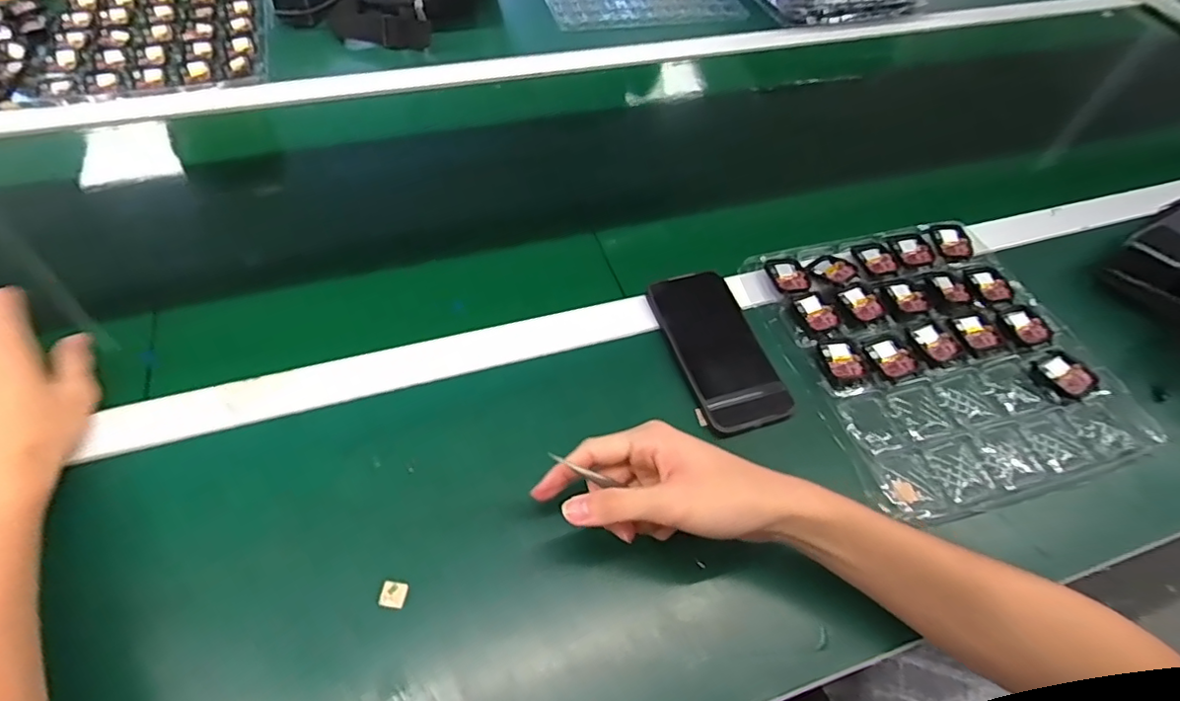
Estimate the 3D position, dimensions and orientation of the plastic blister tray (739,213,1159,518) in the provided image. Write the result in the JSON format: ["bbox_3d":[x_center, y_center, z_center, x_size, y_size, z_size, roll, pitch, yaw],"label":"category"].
[{"bbox_3d":[0.312,-0.004,0.538,0.254,0.026,0.272,-11,55,-13],"label":"plastic blister tray"}]

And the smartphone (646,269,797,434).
[{"bbox_3d":[0.115,-0.004,0.526,0.081,0.013,0.156,-14,62,-14],"label":"smartphone"}]

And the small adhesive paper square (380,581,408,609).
[{"bbox_3d":[-0.133,0.164,0.400,0.016,0.004,0.016,10,53,2],"label":"small adhesive paper square"}]

